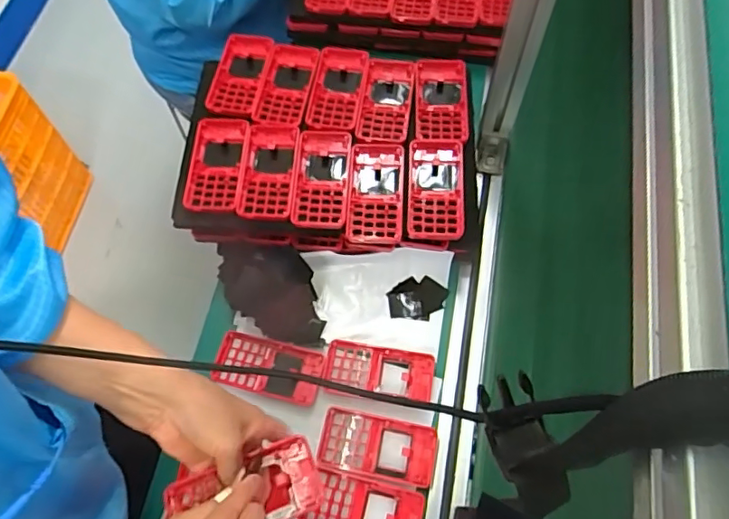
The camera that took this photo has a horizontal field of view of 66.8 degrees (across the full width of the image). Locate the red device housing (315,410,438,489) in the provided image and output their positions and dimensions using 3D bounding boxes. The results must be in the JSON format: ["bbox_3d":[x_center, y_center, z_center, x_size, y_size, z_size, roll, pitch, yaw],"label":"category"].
[{"bbox_3d":[0.014,0.200,0.590,0.122,0.008,0.061,10,65,6],"label":"red device housing"}]

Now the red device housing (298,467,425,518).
[{"bbox_3d":[-0.001,0.258,0.565,0.116,0.011,0.062,13,65,7],"label":"red device housing"}]

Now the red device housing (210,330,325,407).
[{"bbox_3d":[-0.109,0.122,0.629,0.118,0.013,0.064,13,65,7],"label":"red device housing"}]

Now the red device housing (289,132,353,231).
[{"bbox_3d":[-0.051,-0.094,0.643,0.063,0.016,0.122,3,64,3],"label":"red device housing"}]

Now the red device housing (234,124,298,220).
[{"bbox_3d":[-0.113,-0.103,0.646,0.061,0.008,0.123,2,64,2],"label":"red device housing"}]

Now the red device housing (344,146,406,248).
[{"bbox_3d":[0.013,-0.077,0.641,0.063,0.020,0.118,3,64,3],"label":"red device housing"}]

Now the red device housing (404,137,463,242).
[{"bbox_3d":[0.083,-0.081,0.649,0.065,0.018,0.126,3,64,3],"label":"red device housing"}]

